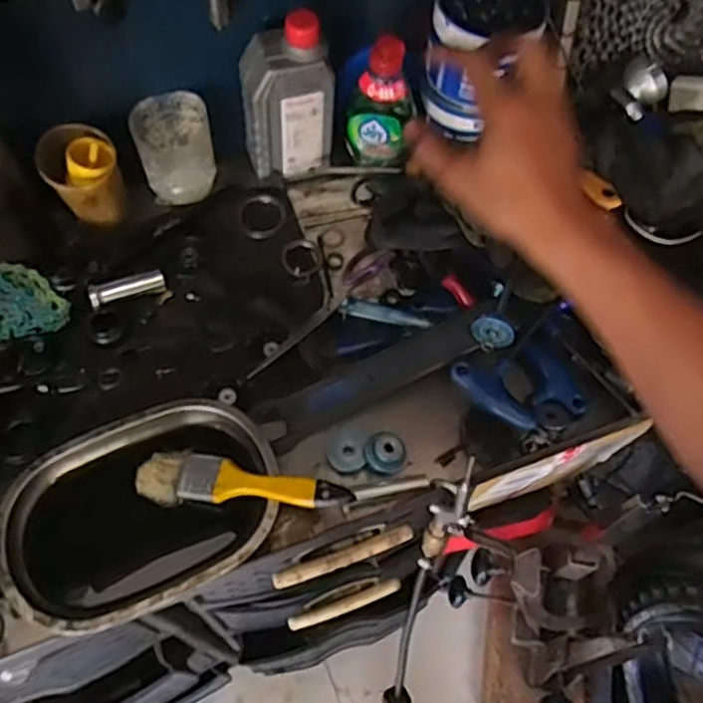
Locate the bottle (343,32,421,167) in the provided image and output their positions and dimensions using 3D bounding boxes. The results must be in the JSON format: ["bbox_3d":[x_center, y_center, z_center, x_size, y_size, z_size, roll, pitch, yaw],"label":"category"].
[{"bbox_3d":[0.032,-0.247,0.699,0.069,0.132,0.048,12,62,4],"label":"bottle"}]

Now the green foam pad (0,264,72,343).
[{"bbox_3d":[-0.317,-0.043,0.648,0.106,0.040,0.060,-2,62,-3],"label":"green foam pad"}]

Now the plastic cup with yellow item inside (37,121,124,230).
[{"bbox_3d":[-0.249,-0.161,0.670,0.066,0.087,0.062,1,62,-2],"label":"plastic cup with yellow item inside"}]

